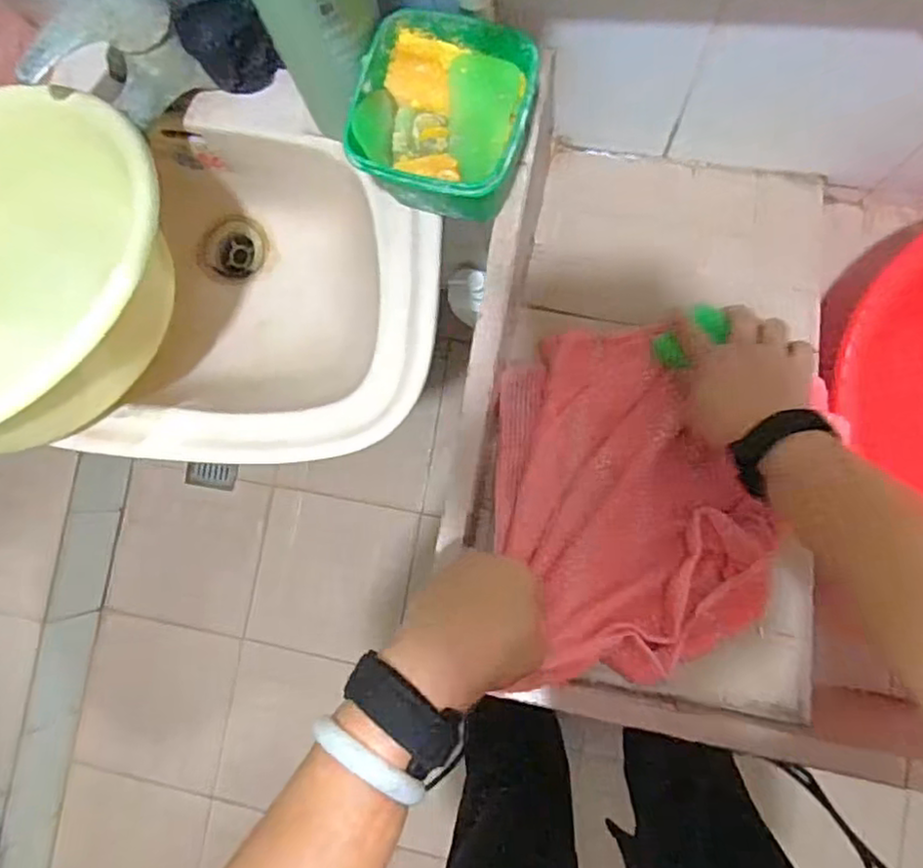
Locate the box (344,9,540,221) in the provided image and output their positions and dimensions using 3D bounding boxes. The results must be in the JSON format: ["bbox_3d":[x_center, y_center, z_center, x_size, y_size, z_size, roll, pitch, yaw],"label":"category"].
[{"bbox_3d":[-0.010,-0.216,0.471,0.118,0.080,0.121,15,87,7],"label":"box"}]

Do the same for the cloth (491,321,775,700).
[{"bbox_3d":[0.124,0.040,0.526,0.186,0.043,0.278,-6,61,0],"label":"cloth"}]

